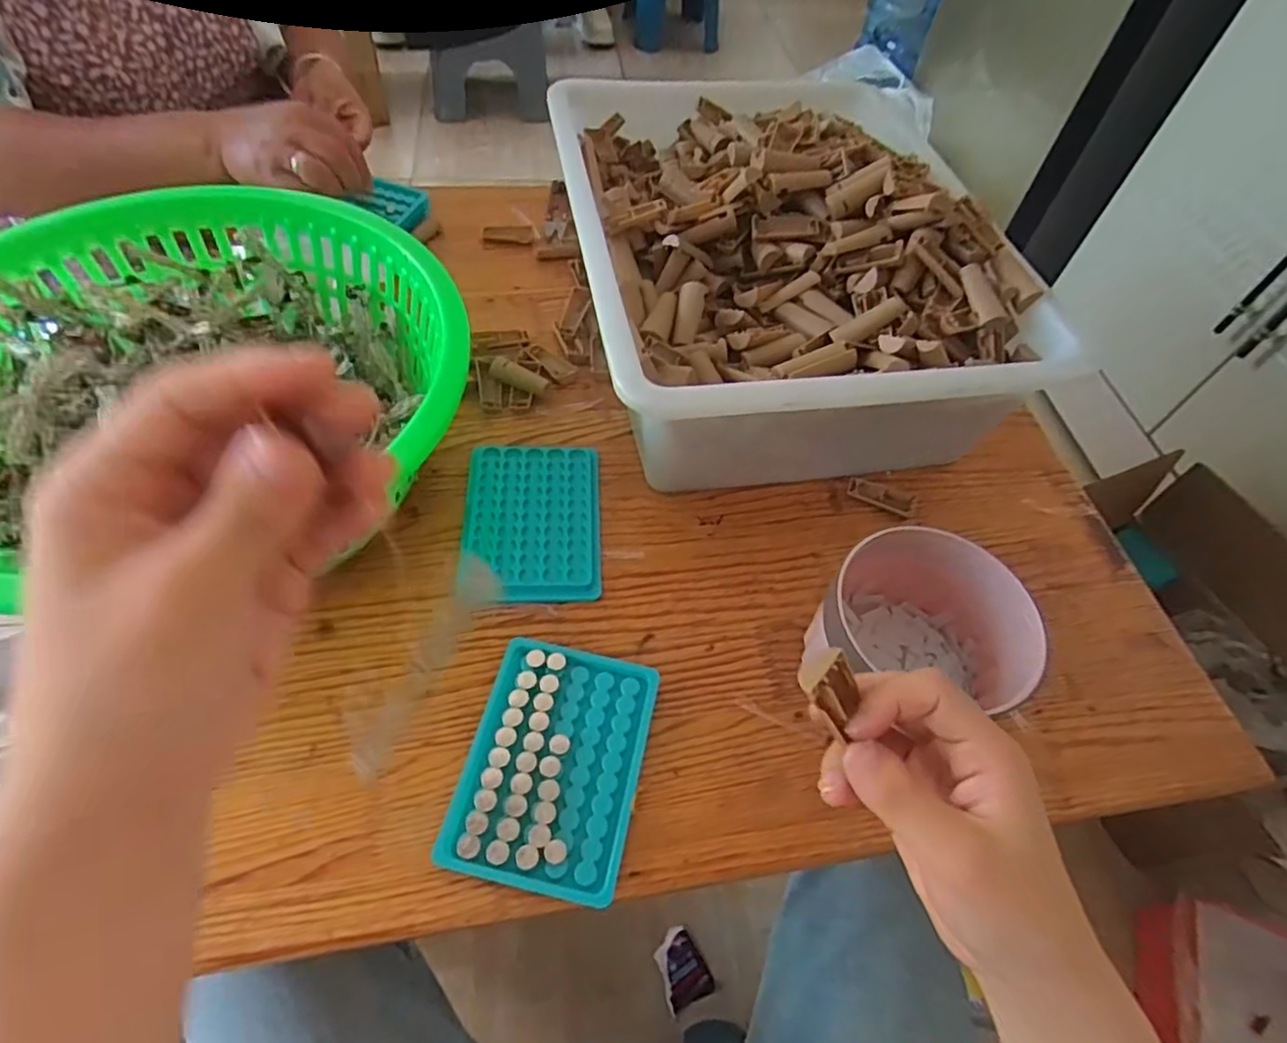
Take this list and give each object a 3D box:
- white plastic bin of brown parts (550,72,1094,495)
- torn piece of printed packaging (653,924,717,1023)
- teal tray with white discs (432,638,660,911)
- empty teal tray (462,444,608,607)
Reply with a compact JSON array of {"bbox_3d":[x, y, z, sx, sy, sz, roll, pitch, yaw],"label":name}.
[{"bbox_3d":[0.100,-0.212,0.551,0.312,0.152,0.408,-7,56,-9],"label":"white plastic bin of brown parts"},{"bbox_3d":[0.044,0.521,0.775,0.056,0.006,0.076,-20,59,-17],"label":"torn piece of printed packaging"},{"bbox_3d":[-0.050,0.136,0.378,0.096,0.012,0.131,12,55,4],"label":"teal tray with white discs"},{"bbox_3d":[-0.077,-0.001,0.471,0.093,0.013,0.128,-1,55,-6],"label":"empty teal tray"}]

